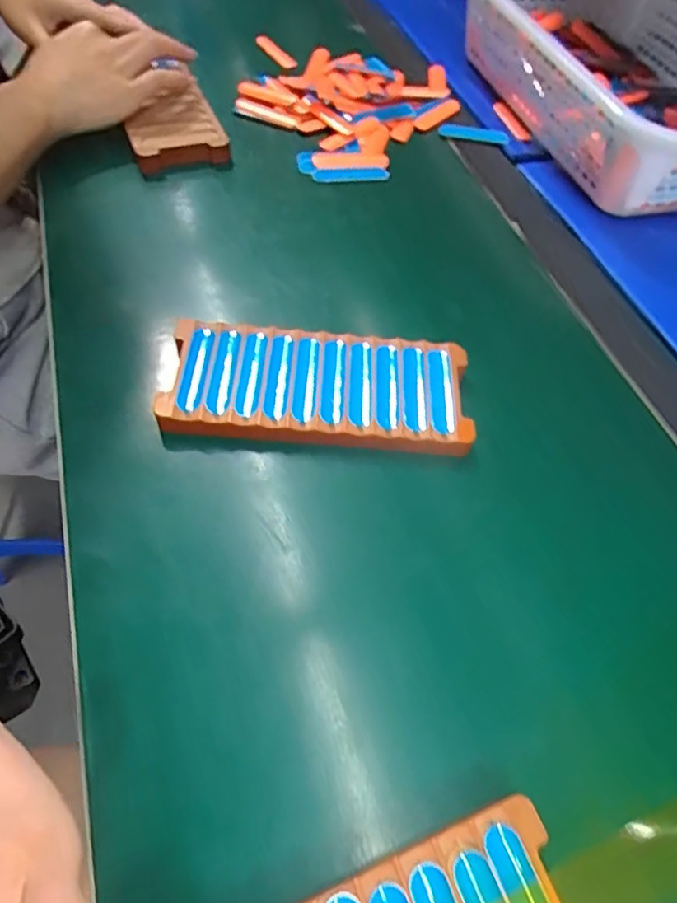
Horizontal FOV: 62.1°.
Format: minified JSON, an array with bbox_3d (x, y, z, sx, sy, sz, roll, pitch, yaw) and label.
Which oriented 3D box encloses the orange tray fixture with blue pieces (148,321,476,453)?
[{"bbox_3d":[-0.011,-0.036,0.334,0.170,0.027,0.074,5,56,-4],"label":"orange tray fixture with blue pieces"}]

